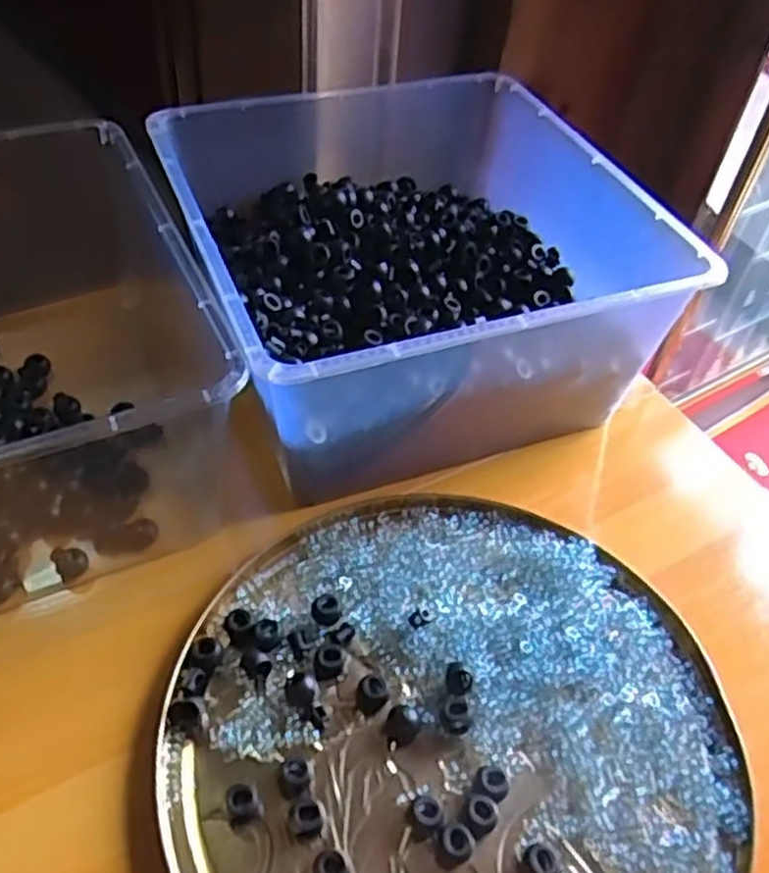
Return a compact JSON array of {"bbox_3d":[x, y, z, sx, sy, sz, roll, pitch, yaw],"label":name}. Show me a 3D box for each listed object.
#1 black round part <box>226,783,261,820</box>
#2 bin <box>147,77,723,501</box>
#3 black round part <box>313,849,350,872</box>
[{"bbox_3d":[-0.069,0.178,0.382,0.015,0.009,0.015,3,48,-3],"label":"black round part"},{"bbox_3d":[0.007,-0.139,0.579,0.303,0.125,0.340,-14,51,-18],"label":"bin"},{"bbox_3d":[-0.025,0.202,0.364,0.017,0.008,0.016,3,48,-3],"label":"black round part"}]

